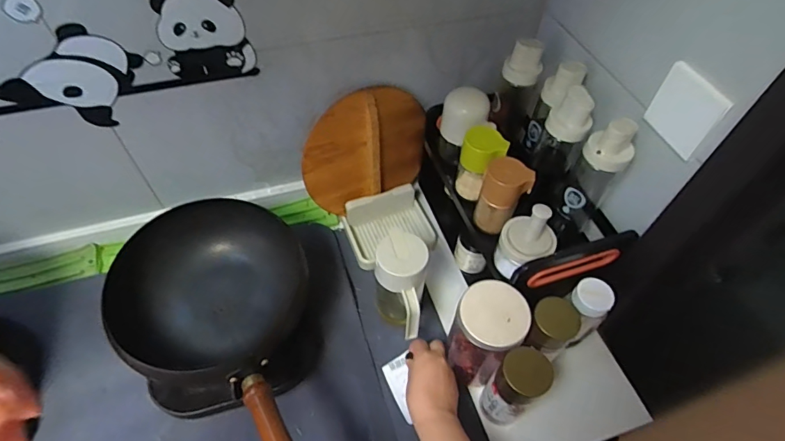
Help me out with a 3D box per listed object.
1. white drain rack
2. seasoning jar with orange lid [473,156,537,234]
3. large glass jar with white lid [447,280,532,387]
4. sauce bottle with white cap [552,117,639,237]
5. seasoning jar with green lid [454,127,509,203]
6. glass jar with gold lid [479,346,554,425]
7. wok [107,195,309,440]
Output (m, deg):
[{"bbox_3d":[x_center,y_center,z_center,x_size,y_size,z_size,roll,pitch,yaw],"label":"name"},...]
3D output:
[{"bbox_3d":[-0.003,0.011,0.846,0.170,0.068,0.133,-18,56,-15],"label":"white drain rack"},{"bbox_3d":[0.162,-0.031,0.660,0.070,0.131,0.047,23,56,14],"label":"seasoning jar with orange lid"},{"bbox_3d":[0.137,0.174,0.660,0.091,0.180,0.100,1,53,-1],"label":"large glass jar with white lid"},{"bbox_3d":[0.287,-0.050,0.650,0.064,0.233,0.053,31,58,20],"label":"sauce bottle with white cap"},{"bbox_3d":[0.137,-0.085,0.701,0.069,0.128,0.056,19,55,11],"label":"seasoning jar with green lid"},{"bbox_3d":[0.167,0.234,0.609,0.060,0.166,0.056,1,53,-1],"label":"glass jar with gold lid"},{"bbox_3d":[-0.207,0.165,0.589,0.242,0.177,0.433,-31,46,-23],"label":"wok"}]

